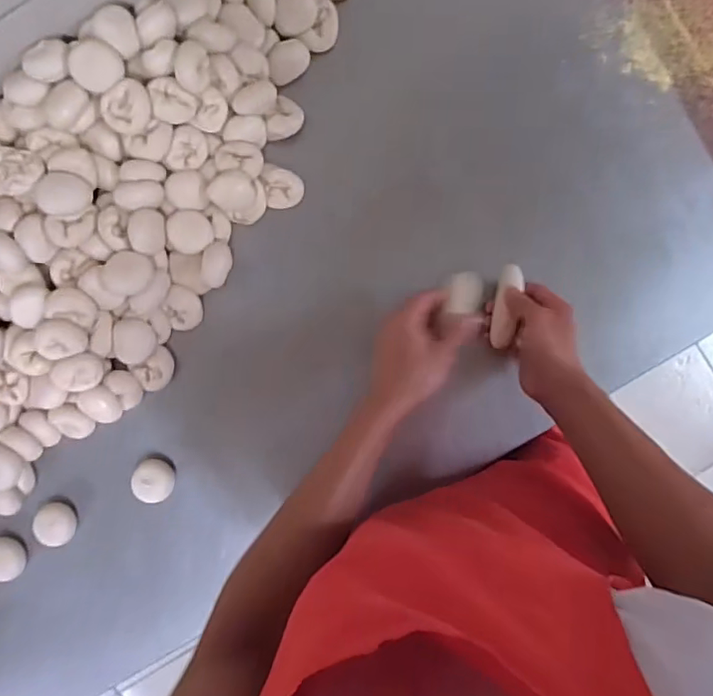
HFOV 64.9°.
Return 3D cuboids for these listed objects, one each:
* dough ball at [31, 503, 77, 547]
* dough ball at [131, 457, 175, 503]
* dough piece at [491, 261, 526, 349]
[{"bbox_3d":[-0.345,0.200,0.640,0.044,0.025,0.044,0,92,2],"label":"dough ball"},{"bbox_3d":[-0.232,0.151,0.630,0.045,0.027,0.047,0,92,2],"label":"dough ball"},{"bbox_3d":[0.157,-0.045,0.588,0.024,0.024,0.090,11,83,2],"label":"dough piece"}]

